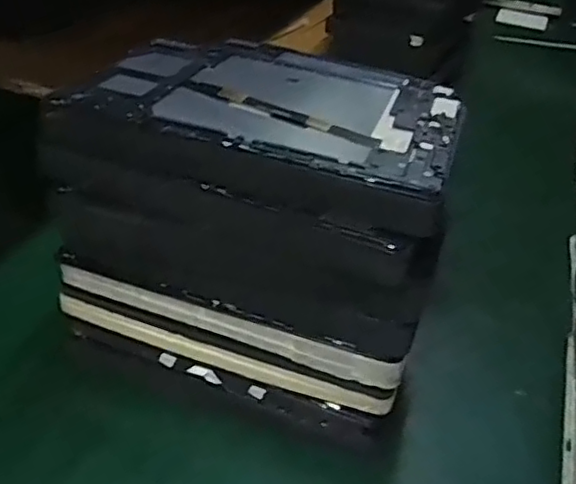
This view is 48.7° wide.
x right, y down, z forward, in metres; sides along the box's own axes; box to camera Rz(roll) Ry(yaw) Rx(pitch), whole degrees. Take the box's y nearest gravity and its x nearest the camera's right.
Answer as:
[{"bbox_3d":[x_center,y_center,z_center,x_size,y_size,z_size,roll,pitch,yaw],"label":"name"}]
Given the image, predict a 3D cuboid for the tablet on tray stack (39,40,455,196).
[{"bbox_3d":[-0.005,-0.098,0.425,0.233,0.012,0.179,15,38,13],"label":"tablet on tray stack"}]

